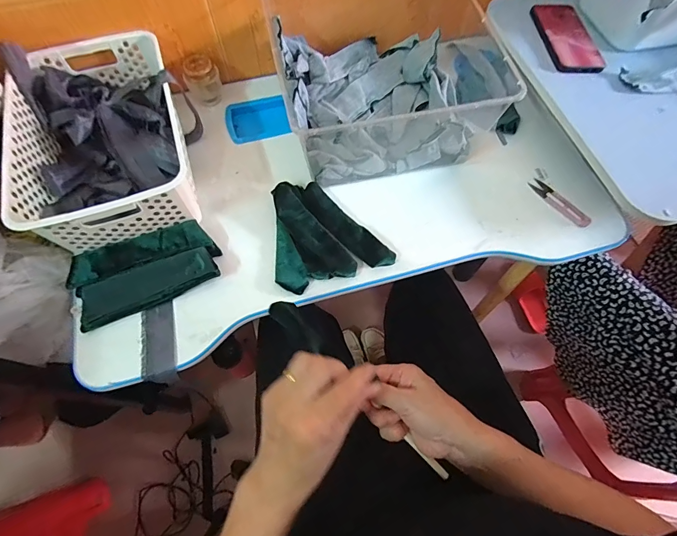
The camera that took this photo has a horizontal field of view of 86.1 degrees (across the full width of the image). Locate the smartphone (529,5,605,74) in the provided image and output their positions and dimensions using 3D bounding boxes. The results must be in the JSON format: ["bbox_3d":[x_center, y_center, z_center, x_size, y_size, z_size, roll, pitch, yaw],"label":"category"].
[{"bbox_3d":[0.386,-0.389,0.608,0.088,0.007,0.167,-4,67,-2],"label":"smartphone"}]

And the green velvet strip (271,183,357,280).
[{"bbox_3d":[-0.045,-0.048,0.518,0.059,0.012,0.171,-37,78,-12],"label":"green velvet strip"}]

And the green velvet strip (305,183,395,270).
[{"bbox_3d":[0.008,-0.062,0.532,0.041,0.009,0.176,-41,73,-16],"label":"green velvet strip"}]

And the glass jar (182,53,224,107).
[{"bbox_3d":[-0.235,-0.326,0.627,0.056,0.066,0.056,0,67,0],"label":"glass jar"}]

